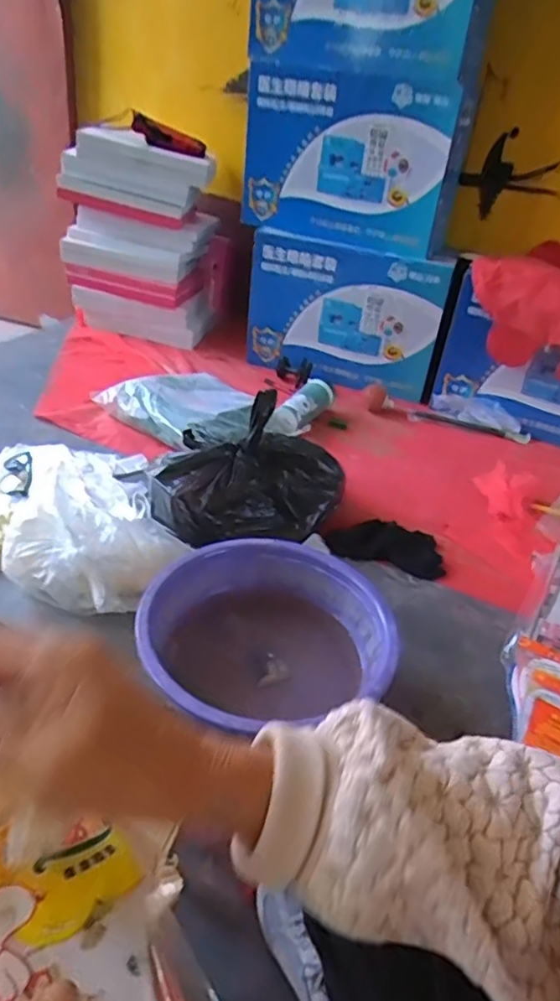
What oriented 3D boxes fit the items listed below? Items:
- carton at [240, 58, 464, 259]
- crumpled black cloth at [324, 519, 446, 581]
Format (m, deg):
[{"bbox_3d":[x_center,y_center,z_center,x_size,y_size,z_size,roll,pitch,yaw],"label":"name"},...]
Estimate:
[{"bbox_3d":[0.137,-0.719,1.296,0.459,0.292,0.105,23,36,20],"label":"carton"},{"bbox_3d":[0.170,0.080,0.993,0.186,0.040,0.107,4,34,-7],"label":"crumpled black cloth"}]

